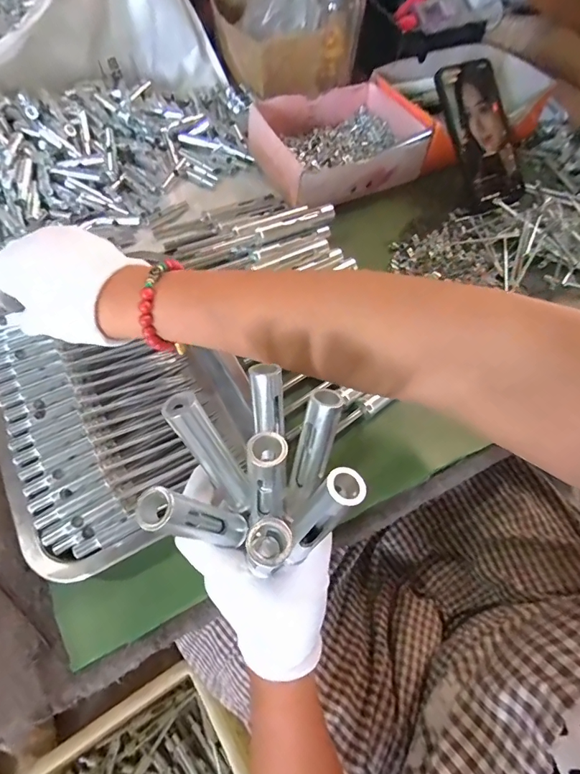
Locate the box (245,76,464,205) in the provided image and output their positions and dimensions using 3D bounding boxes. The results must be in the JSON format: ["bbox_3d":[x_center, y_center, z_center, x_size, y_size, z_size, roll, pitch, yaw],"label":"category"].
[{"bbox_3d":[0.065,-0.288,0.497,0.200,0.048,0.154,-20,65,-12],"label":"box"}]

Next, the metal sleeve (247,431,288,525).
[{"bbox_3d":[-0.011,0.049,0.220,0.018,0.081,0.019,26,59,13],"label":"metal sleeve"}]

